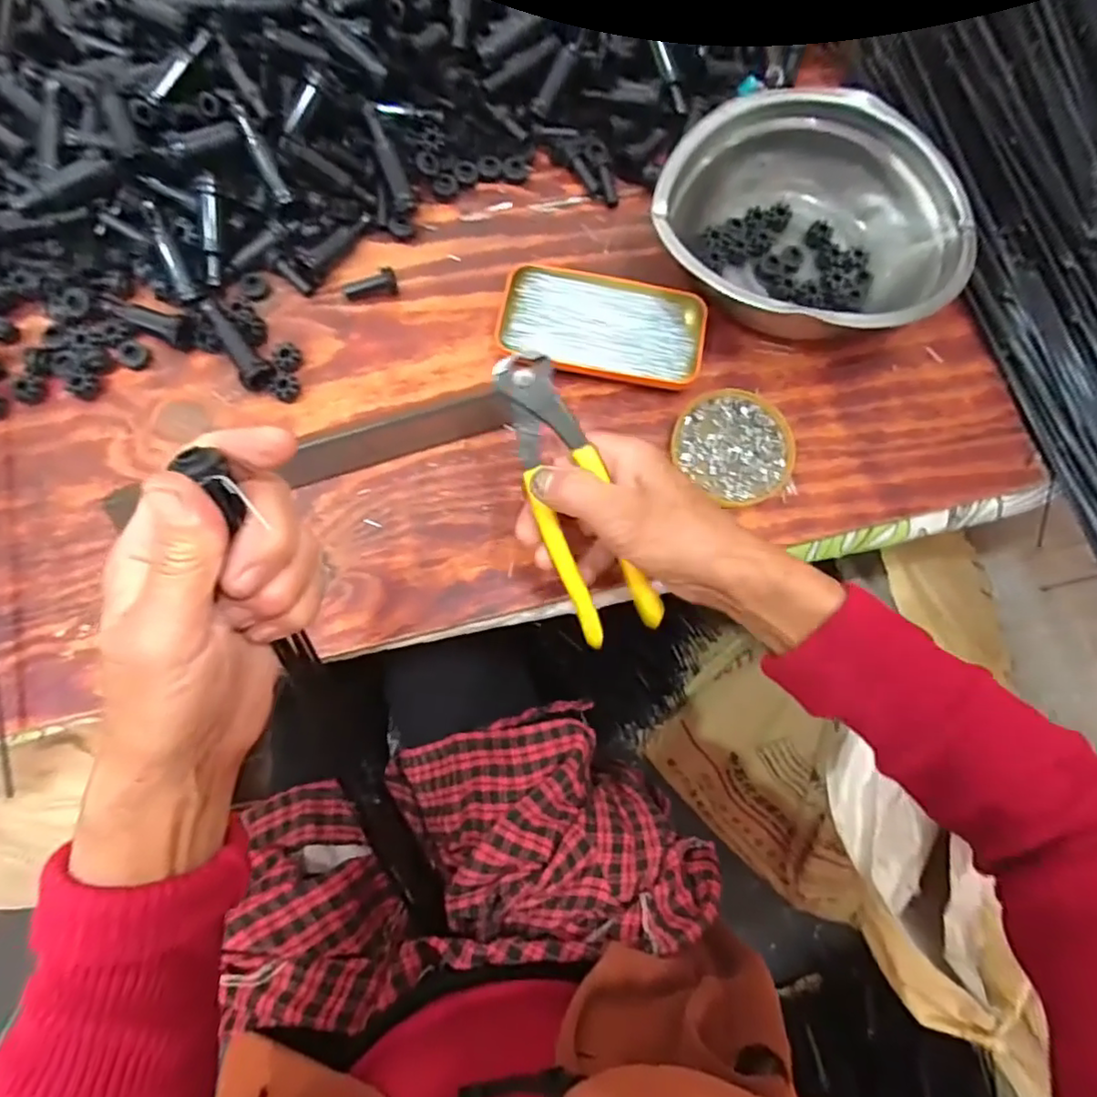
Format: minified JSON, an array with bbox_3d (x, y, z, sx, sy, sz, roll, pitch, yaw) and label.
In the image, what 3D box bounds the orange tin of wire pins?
[{"bbox_3d":[0.039,-0.162,0.444,0.142,0.021,0.076,10,71,3],"label":"orange tin of wire pins"}]

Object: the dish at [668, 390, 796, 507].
[{"bbox_3d":[0.129,-0.072,0.430,0.077,0.010,0.083,0,71,-1],"label":"dish"}]

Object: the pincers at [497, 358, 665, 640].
[{"bbox_3d":[0.014,-0.028,0.345,0.046,0.015,0.165,-22,94,-8],"label":"pincers"}]

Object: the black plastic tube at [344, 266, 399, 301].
[{"bbox_3d":[-0.128,-0.190,0.444,0.036,0.015,0.013,-10,72,-5],"label":"black plastic tube"}]

